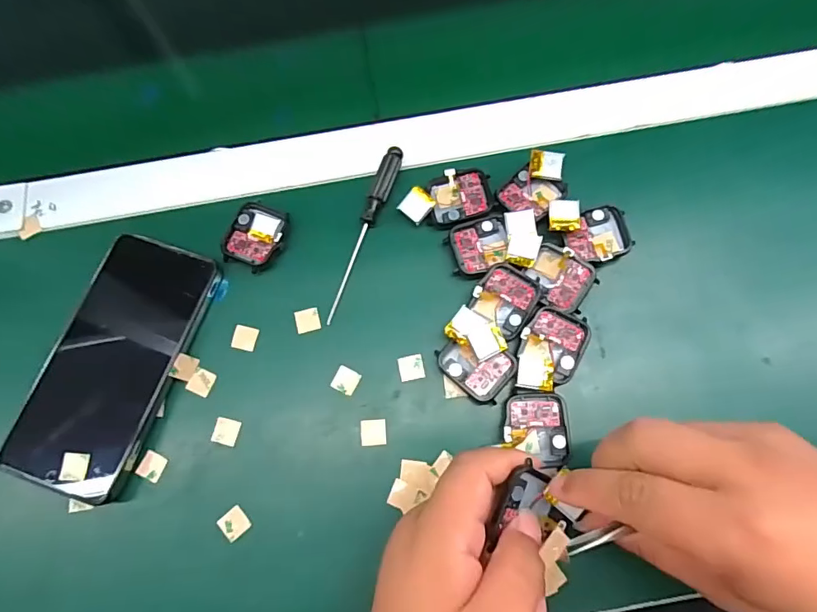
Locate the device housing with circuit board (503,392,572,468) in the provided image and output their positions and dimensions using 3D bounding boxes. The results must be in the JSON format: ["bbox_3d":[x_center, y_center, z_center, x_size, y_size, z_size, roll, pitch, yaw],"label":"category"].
[{"bbox_3d":[0.078,0.074,0.289,0.038,0.012,0.042,0,75,2],"label":"device housing with circuit board"}]

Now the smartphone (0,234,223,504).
[{"bbox_3d":[-0.188,0.035,0.310,0.078,0.015,0.159,17,76,6],"label":"smartphone"}]

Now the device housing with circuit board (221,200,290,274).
[{"bbox_3d":[-0.105,-0.048,0.331,0.038,0.008,0.046,22,77,7],"label":"device housing with circuit board"}]

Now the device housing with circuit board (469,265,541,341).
[{"bbox_3d":[0.062,-0.004,0.308,0.037,0.010,0.039,30,78,9],"label":"device housing with circuit board"}]

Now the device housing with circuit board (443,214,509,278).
[{"bbox_3d":[0.048,-0.040,0.322,0.042,0.012,0.037,-18,75,-3],"label":"device housing with circuit board"}]

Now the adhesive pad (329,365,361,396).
[{"bbox_3d":[-0.040,0.048,0.309,0.016,0.004,0.015,26,77,8],"label":"adhesive pad"}]

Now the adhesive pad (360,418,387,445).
[{"bbox_3d":[-0.022,0.079,0.300,0.016,0.004,0.016,-3,75,1],"label":"adhesive pad"}]

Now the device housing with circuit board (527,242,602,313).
[{"bbox_3d":[0.099,-0.018,0.311,0.041,0.014,0.034,35,79,10],"label":"device housing with circuit board"}]

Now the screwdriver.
[{"bbox_3d":[-0.031,-0.051,0.329,0.013,0.013,0.129,21,76,7],"label":"screwdriver"}]

